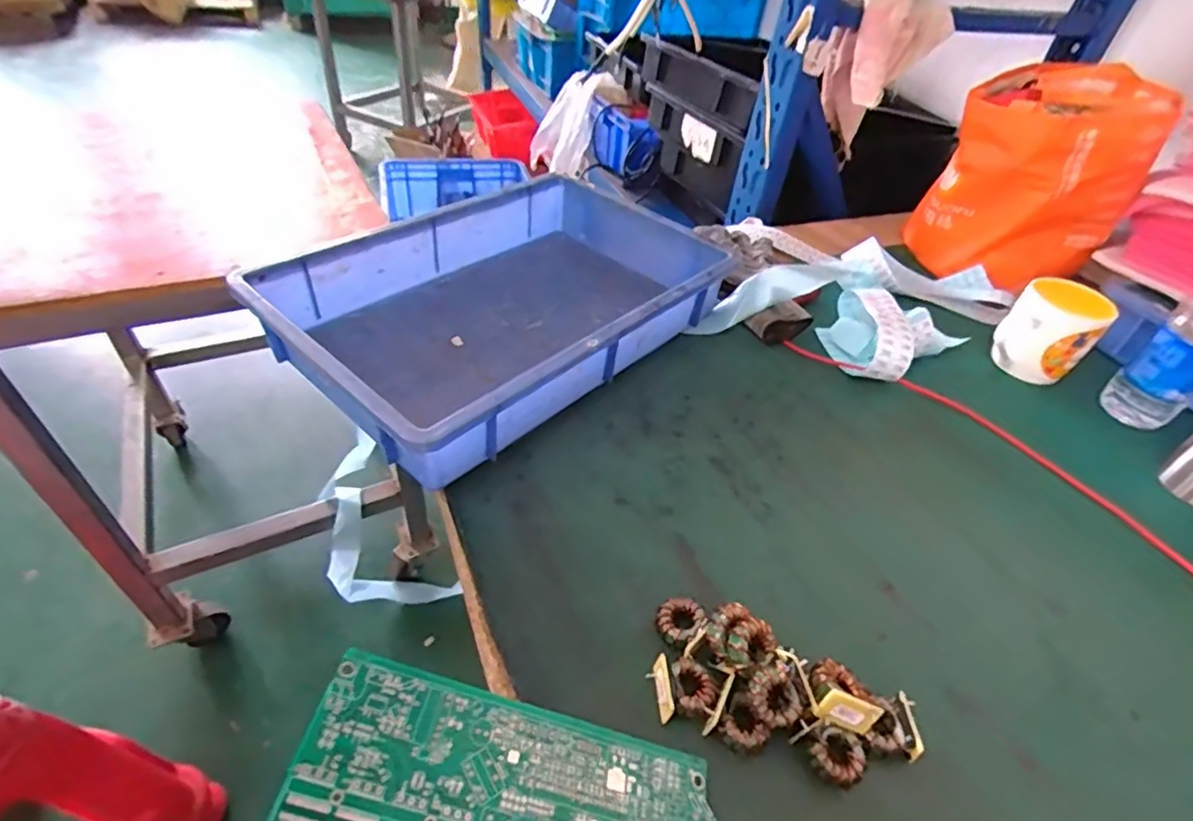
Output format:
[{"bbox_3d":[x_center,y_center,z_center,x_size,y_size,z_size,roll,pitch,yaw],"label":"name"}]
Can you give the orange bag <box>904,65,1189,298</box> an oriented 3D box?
[{"bbox_3d":[0.558,-0.294,0.767,0.212,0.223,0.211,34,49,27],"label":"orange bag"}]

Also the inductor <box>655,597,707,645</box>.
[{"bbox_3d":[0.057,0.145,0.407,0.031,0.017,0.033,4,43,-3],"label":"inductor"}]

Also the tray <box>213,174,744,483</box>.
[{"bbox_3d":[-0.084,-0.111,0.615,0.274,0.093,0.435,34,49,26],"label":"tray"}]

